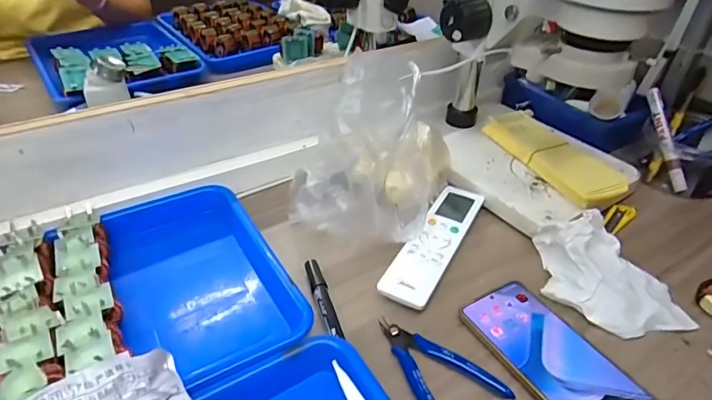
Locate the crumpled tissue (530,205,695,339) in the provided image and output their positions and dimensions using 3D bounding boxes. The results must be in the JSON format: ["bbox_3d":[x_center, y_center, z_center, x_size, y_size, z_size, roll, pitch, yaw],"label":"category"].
[{"bbox_3d":[0.243,0.069,0.455,0.110,0.040,0.129,-8,39,-12],"label":"crumpled tissue"}]

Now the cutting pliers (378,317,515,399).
[{"bbox_3d":[0.061,0.139,0.387,0.063,0.014,0.116,-26,46,-31],"label":"cutting pliers"}]

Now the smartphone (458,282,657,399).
[{"bbox_3d":[0.168,0.133,0.390,0.080,0.009,0.162,-22,44,-27],"label":"smartphone"}]

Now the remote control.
[{"bbox_3d":[0.087,0.041,0.501,0.049,0.014,0.195,20,41,22],"label":"remote control"}]

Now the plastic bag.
[{"bbox_3d":[0.026,-0.056,0.502,0.138,0.150,0.184,14,39,15],"label":"plastic bag"}]

